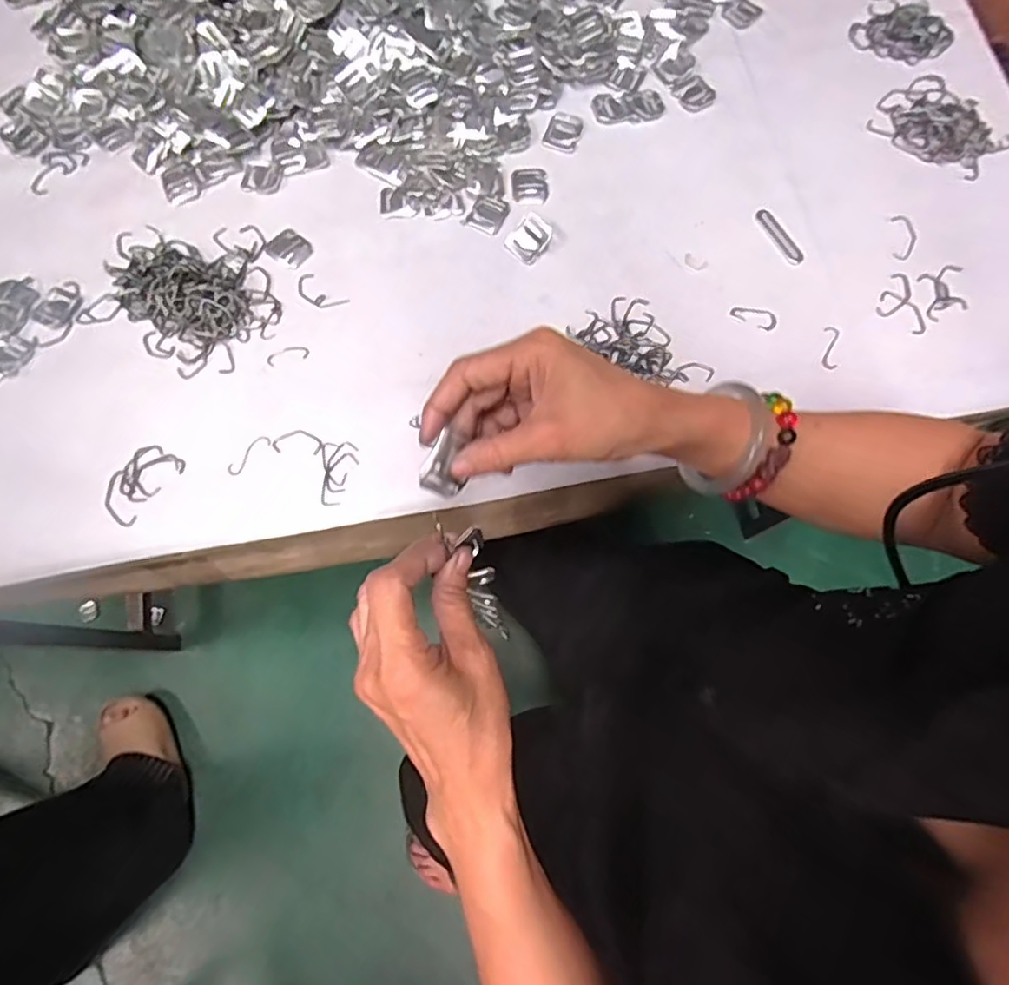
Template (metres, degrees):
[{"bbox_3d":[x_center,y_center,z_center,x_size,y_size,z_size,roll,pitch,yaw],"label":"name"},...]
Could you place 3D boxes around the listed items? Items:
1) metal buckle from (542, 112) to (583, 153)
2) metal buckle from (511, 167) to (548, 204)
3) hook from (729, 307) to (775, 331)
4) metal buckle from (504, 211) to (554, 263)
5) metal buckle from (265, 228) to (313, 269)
[{"bbox_3d":[0.053,-0.326,0.549,0.031,0.006,0.036,23,76,7],"label":"metal buckle"},{"bbox_3d":[0.022,-0.272,0.536,0.031,0.004,0.037,-3,74,0],"label":"metal buckle"},{"bbox_3d":[0.205,-0.146,0.497,0.036,0.004,0.017,29,77,8],"label":"hook"},{"bbox_3d":[0.022,-0.215,0.512,0.027,0.013,0.036,40,78,11],"label":"metal buckle"},{"bbox_3d":[-0.184,-0.210,0.521,0.034,0.004,0.029,37,78,10],"label":"metal buckle"}]

